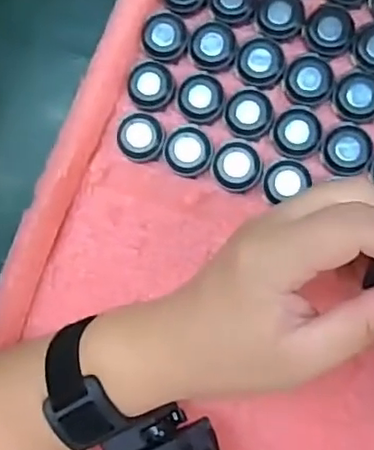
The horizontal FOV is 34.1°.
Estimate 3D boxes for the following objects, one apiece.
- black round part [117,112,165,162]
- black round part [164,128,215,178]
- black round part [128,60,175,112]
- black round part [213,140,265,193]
[{"bbox_3d":[-0.027,-0.053,0.370,0.028,0.013,0.028,-1,82,6],"label":"black round part"},{"bbox_3d":[0.001,-0.044,0.366,0.028,0.014,0.028,-1,82,6],"label":"black round part"},{"bbox_3d":[-0.021,-0.085,0.370,0.027,0.009,0.028,0,86,7],"label":"black round part"},{"bbox_3d":[0.030,-0.035,0.360,0.029,0.013,0.029,-1,82,6],"label":"black round part"}]

